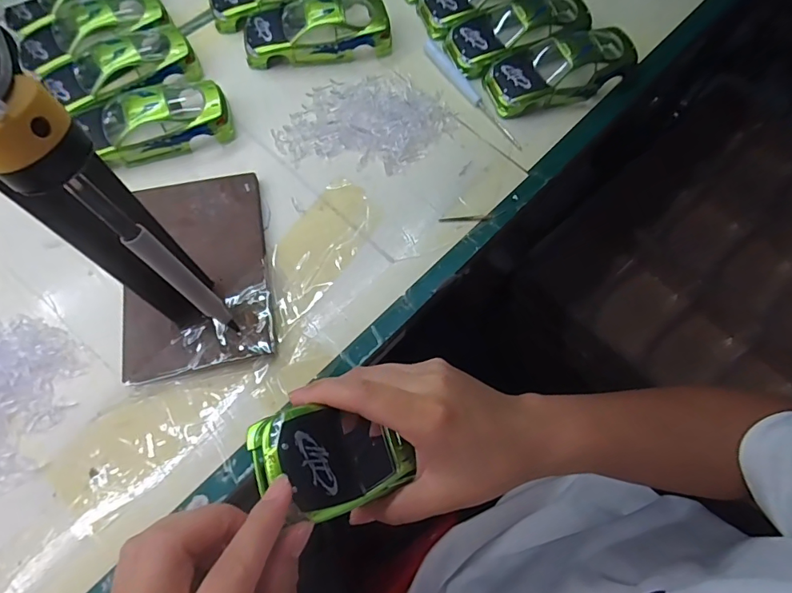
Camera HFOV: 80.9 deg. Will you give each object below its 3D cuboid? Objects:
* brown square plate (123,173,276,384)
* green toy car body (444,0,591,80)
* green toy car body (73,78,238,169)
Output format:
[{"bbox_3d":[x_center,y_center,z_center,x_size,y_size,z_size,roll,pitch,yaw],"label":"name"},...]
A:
[{"bbox_3d":[-0.144,-0.020,0.339,0.098,0.013,0.148,-10,70,-5],"label":"brown square plate"},{"bbox_3d":[0.110,-0.241,0.415,0.123,0.035,0.052,-20,71,-8],"label":"green toy car body"},{"bbox_3d":[-0.195,-0.148,0.376,0.113,0.034,0.065,-20,71,-8],"label":"green toy car body"}]

